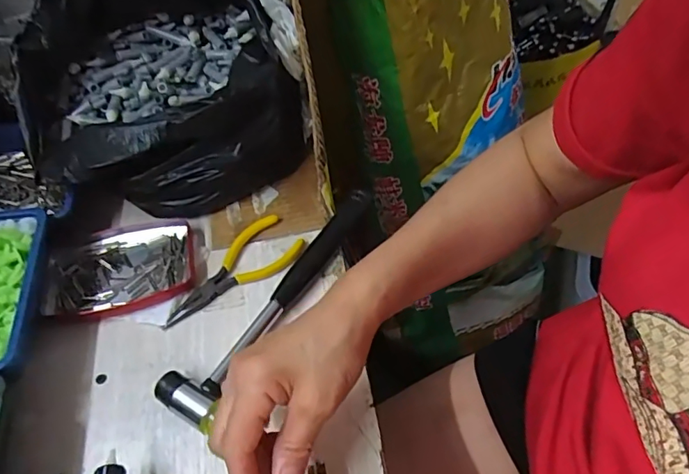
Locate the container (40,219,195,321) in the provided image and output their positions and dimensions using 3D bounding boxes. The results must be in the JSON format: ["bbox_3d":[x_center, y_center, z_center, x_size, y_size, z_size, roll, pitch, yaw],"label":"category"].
[{"bbox_3d":[-0.191,0.030,0.431,0.127,0.015,0.084,-16,52,-7],"label":"container"}]

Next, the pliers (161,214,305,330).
[{"bbox_3d":[-0.096,0.024,0.423,0.123,0.009,0.050,-28,54,-16],"label":"pliers"}]

